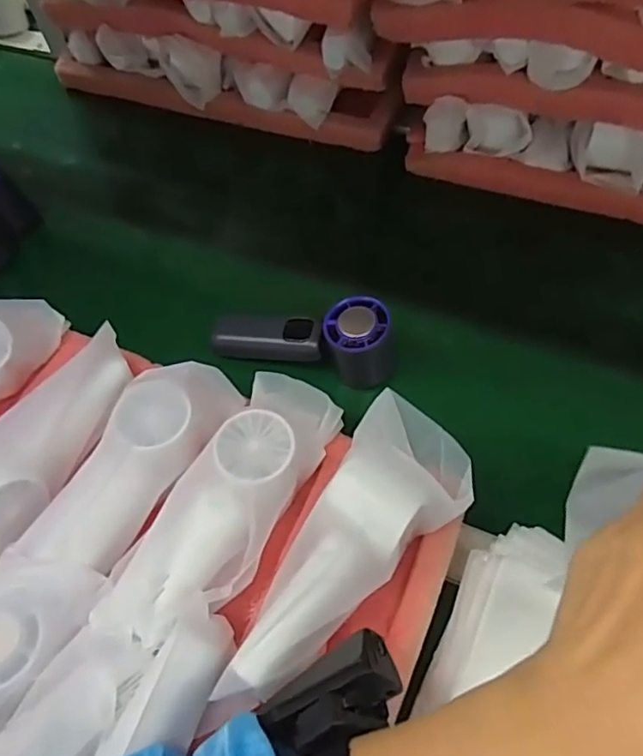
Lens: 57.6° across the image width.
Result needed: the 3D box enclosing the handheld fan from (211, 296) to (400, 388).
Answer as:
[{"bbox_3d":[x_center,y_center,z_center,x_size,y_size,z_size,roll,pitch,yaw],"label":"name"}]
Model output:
[{"bbox_3d":[-0.014,-0.030,0.482,0.149,0.064,0.042,3,58,7],"label":"handheld fan"}]

